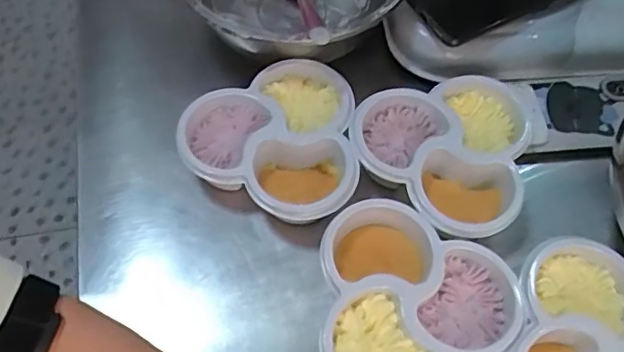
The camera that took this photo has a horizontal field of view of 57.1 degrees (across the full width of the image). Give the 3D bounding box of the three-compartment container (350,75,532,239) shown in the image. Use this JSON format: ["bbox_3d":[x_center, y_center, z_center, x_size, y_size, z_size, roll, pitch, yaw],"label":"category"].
[{"bbox_3d":[0.110,-0.012,0.454,0.146,0.040,0.136,-10,63,-8],"label":"three-compartment container"}]

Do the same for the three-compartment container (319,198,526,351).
[{"bbox_3d":[0.075,0.089,0.399,0.133,0.045,0.138,1,62,-2],"label":"three-compartment container"}]

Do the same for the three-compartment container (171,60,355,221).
[{"bbox_3d":[-0.033,-0.026,0.460,0.130,0.050,0.137,1,62,-2],"label":"three-compartment container"}]

